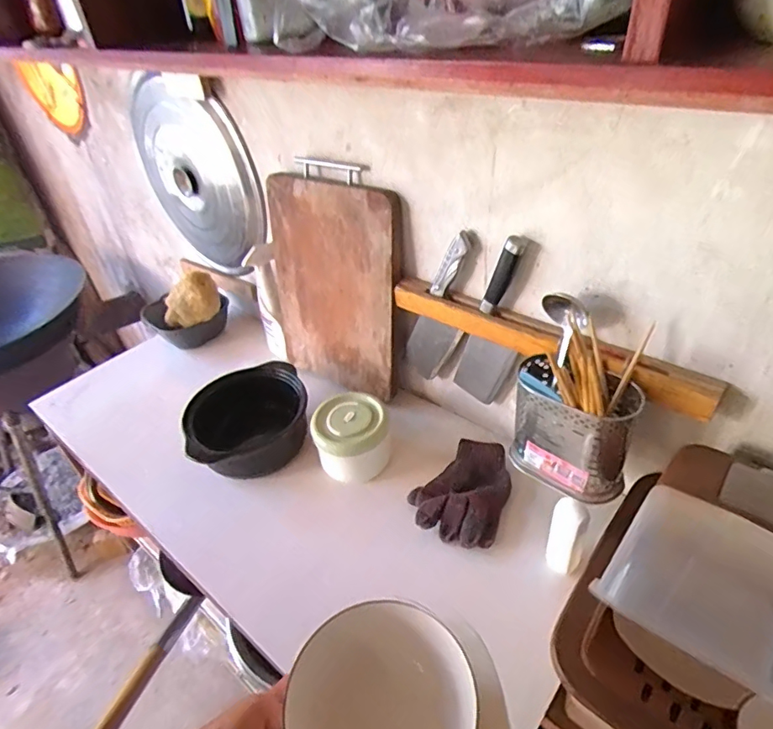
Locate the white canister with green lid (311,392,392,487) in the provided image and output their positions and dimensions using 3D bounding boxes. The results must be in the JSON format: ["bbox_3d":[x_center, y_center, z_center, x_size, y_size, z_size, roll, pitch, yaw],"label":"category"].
[{"bbox_3d":[-0.060,0.120,0.848,0.118,0.100,0.119,-4,38,3],"label":"white canister with green lid"}]

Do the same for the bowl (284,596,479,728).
[{"bbox_3d":[-0.002,0.247,0.362,0.124,0.054,0.128,-4,38,3],"label":"bowl"}]

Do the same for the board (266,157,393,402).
[{"bbox_3d":[-0.102,-0.151,0.947,0.284,0.427,0.036,20,38,29],"label":"board"}]

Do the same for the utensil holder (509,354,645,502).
[{"bbox_3d":[0.250,0.092,0.688,0.151,0.169,0.079,21,46,31],"label":"utensil holder"}]

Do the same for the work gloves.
[{"bbox_3d":[0.121,0.195,0.798,0.137,0.039,0.182,11,42,21],"label":"work gloves"}]

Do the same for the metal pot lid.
[{"bbox_3d":[-0.434,-0.404,1.154,0.449,0.419,0.065,28,49,36],"label":"metal pot lid"}]

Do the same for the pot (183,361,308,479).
[{"bbox_3d":[-0.248,0.117,0.924,0.211,0.128,0.191,-17,39,-14],"label":"pot"}]

